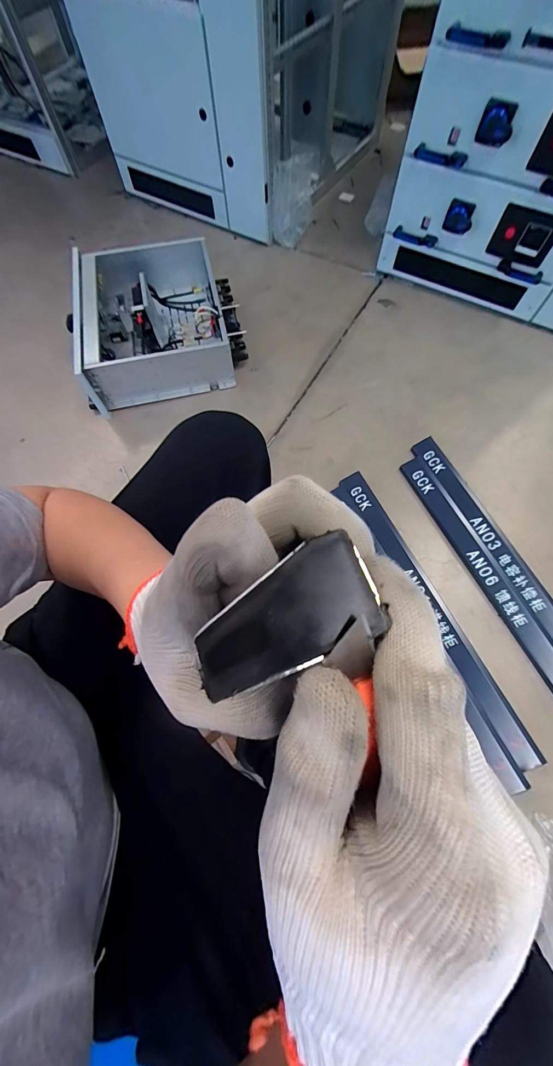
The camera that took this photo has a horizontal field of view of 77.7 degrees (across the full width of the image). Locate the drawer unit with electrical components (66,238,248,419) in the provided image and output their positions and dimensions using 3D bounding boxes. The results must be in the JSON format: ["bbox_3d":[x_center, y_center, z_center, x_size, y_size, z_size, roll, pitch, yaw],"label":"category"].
[{"bbox_3d":[-0.405,-0.704,1.145,0.541,0.180,0.531,-15,71,-6],"label":"drawer unit with electrical components"}]

